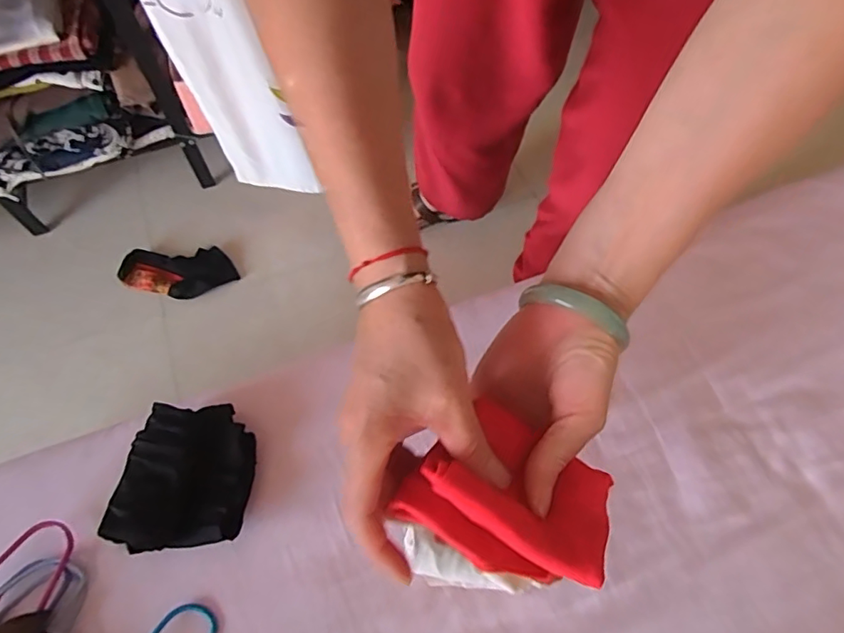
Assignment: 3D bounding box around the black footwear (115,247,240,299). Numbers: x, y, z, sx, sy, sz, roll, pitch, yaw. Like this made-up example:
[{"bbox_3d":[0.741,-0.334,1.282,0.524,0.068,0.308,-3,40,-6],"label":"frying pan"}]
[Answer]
[{"bbox_3d":[-0.482,-0.086,1.053,0.225,0.017,0.107,-3,60,-2],"label":"black footwear"}]

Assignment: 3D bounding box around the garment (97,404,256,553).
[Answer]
[{"bbox_3d":[-0.179,0.118,0.403,0.098,0.033,0.102,-5,61,-3],"label":"garment"}]

